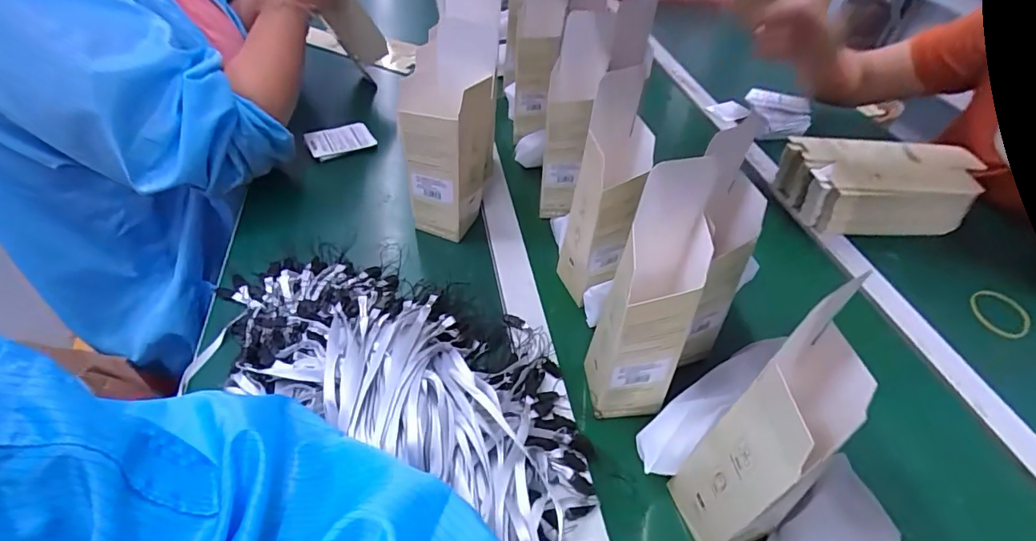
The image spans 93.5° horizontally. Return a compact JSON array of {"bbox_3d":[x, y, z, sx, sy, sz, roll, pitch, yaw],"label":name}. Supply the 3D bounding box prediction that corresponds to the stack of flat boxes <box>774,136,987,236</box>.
[{"bbox_3d":[0.544,-0.124,0.723,0.284,0.078,0.129,-1,45,-8],"label":"stack of flat boxes"}]

